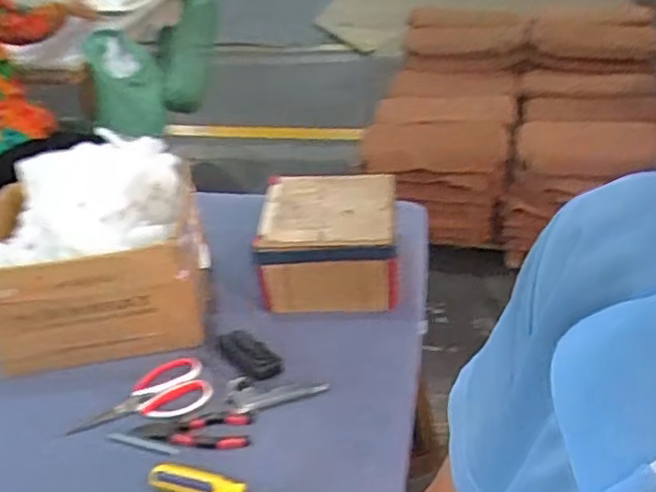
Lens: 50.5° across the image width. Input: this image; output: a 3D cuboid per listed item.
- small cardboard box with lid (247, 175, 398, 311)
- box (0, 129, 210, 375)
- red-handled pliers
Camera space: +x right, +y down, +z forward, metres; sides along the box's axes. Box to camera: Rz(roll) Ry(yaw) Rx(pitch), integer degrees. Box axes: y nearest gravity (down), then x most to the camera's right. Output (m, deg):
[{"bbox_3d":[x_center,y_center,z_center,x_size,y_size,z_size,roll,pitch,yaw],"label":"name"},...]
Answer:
[{"bbox_3d":[0.002,-0.002,1.100,0.211,0.134,0.174,-4,34,3],"label":"small cardboard box with lid"},{"bbox_3d":[-0.341,0.020,1.006,0.312,0.273,0.191,-11,34,-7],"label":"box"},{"bbox_3d":[-0.176,0.239,0.889,0.153,0.009,0.057,-4,34,3],"label":"red-handled pliers"}]

